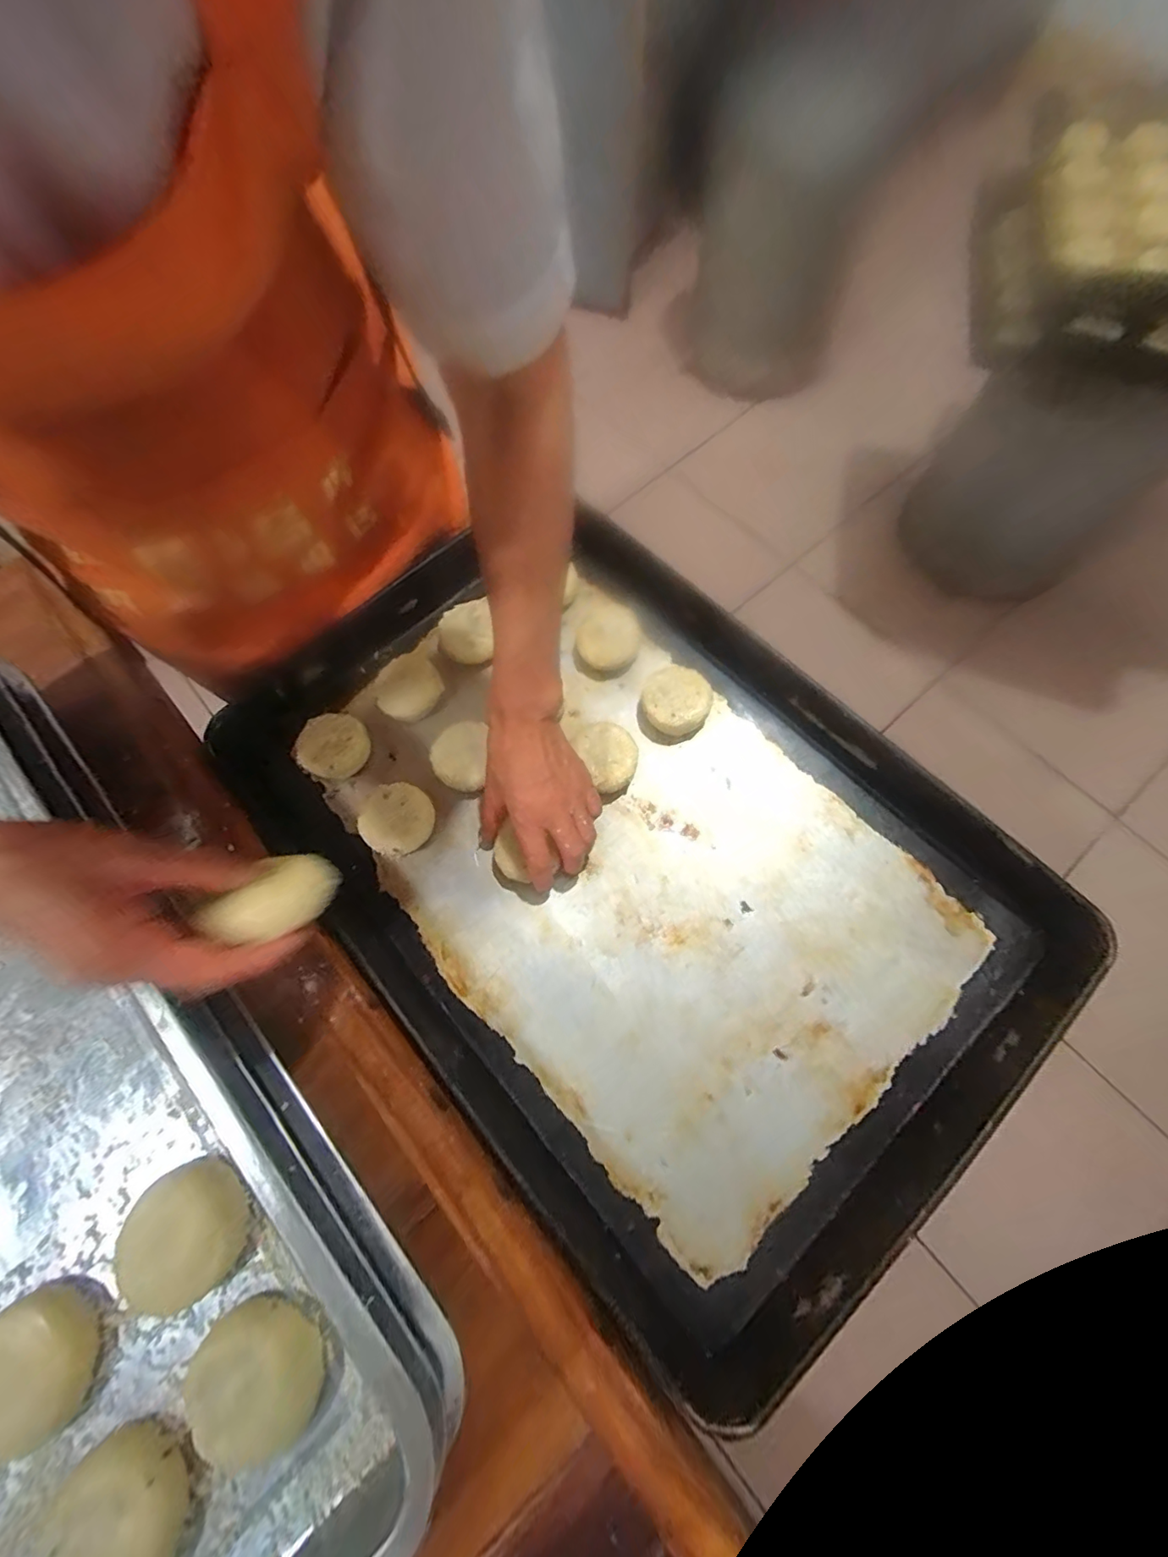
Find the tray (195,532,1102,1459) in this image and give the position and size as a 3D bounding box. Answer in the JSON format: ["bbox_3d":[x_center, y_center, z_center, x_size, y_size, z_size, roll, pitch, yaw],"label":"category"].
[{"bbox_3d":[0.018,0.041,0.438,0.411,0.051,0.634,-42,74,-12],"label":"tray"}]

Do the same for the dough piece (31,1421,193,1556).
[{"bbox_3d":[-0.215,0.341,0.241,0.070,0.017,0.059,-42,74,-12],"label":"dough piece"}]

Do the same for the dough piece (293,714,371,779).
[{"bbox_3d":[-0.221,-0.029,0.481,0.063,0.024,0.057,17,72,8],"label":"dough piece"}]

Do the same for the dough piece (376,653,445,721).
[{"bbox_3d":[-0.161,-0.082,0.500,0.051,0.018,0.059,39,76,15],"label":"dough piece"}]

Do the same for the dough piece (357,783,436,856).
[{"bbox_3d":[-0.157,0.036,0.456,0.059,0.024,0.057,-1,70,2],"label":"dough piece"}]

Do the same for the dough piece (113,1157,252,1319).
[{"bbox_3d":[-0.206,0.234,0.277,0.061,0.017,0.057,-1,70,2],"label":"dough piece"}]

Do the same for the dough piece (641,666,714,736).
[{"bbox_3d":[0.082,-0.069,0.483,0.061,0.028,0.057,-1,70,2],"label":"dough piece"}]

